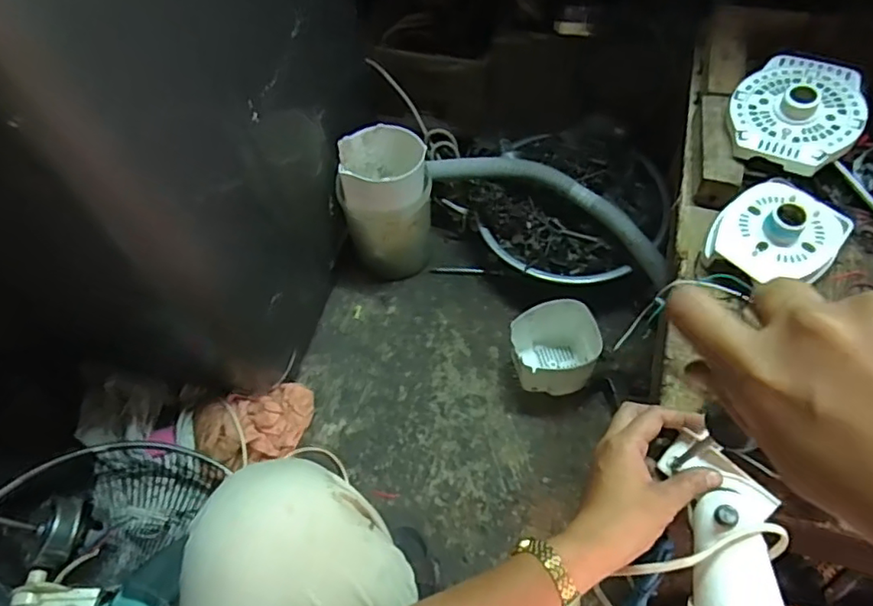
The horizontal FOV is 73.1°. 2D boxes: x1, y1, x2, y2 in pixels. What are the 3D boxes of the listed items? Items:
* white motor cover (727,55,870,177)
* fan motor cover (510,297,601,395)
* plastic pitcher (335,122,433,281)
[{"bbox_3d":[0.366,-0.197,0.592,0.115,0.033,0.146,33,68,20],"label":"white motor cover"},{"bbox_3d":[0.172,0.067,0.846,0.125,0.113,0.100,4,61,6],"label":"fan motor cover"},{"bbox_3d":[-0.075,-0.147,0.917,0.132,0.222,0.132,-16,61,-5],"label":"plastic pitcher"}]

